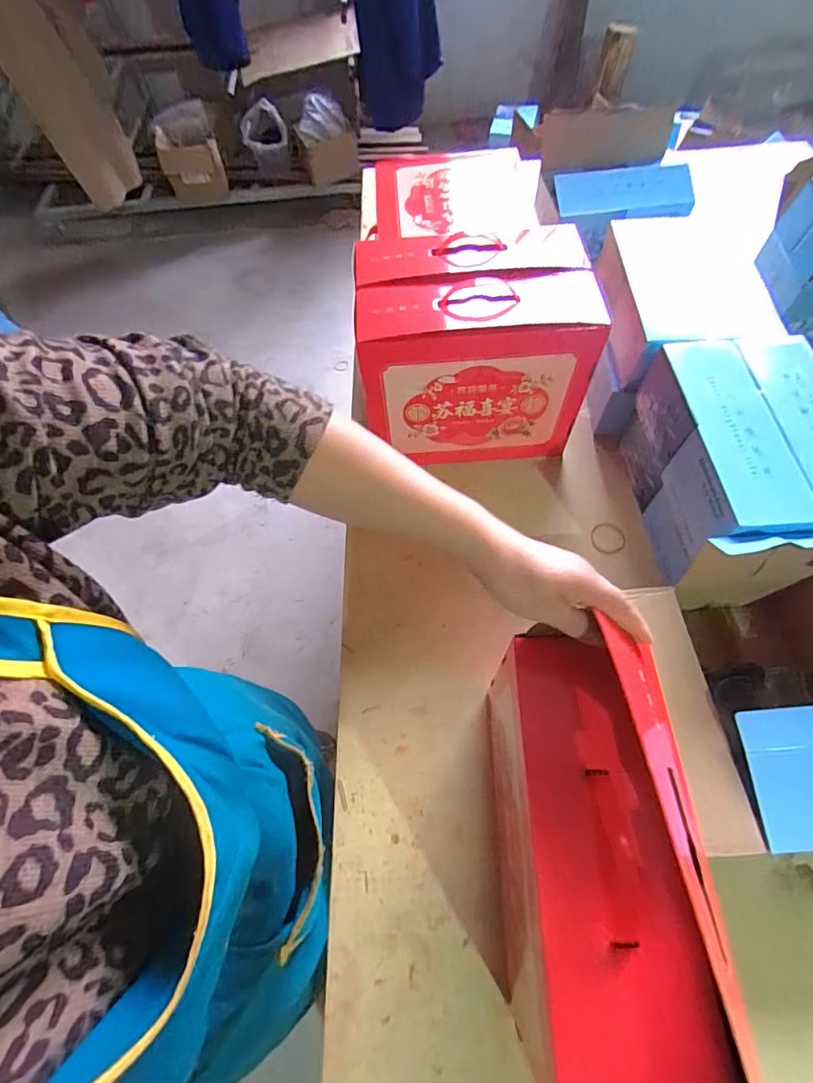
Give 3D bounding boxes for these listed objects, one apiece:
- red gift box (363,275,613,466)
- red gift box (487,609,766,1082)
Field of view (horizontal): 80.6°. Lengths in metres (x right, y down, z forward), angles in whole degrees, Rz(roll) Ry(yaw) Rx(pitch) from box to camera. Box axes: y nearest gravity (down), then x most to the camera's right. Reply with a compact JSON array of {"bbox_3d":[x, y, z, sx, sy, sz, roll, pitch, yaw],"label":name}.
[{"bbox_3d":[0.104,-0.256,0.753,0.336,0.279,0.112,0,62,0],"label":"red gift box"},{"bbox_3d":[0.143,0.251,0.346,0.132,0.112,0.367,-4,64,-2],"label":"red gift box"}]

